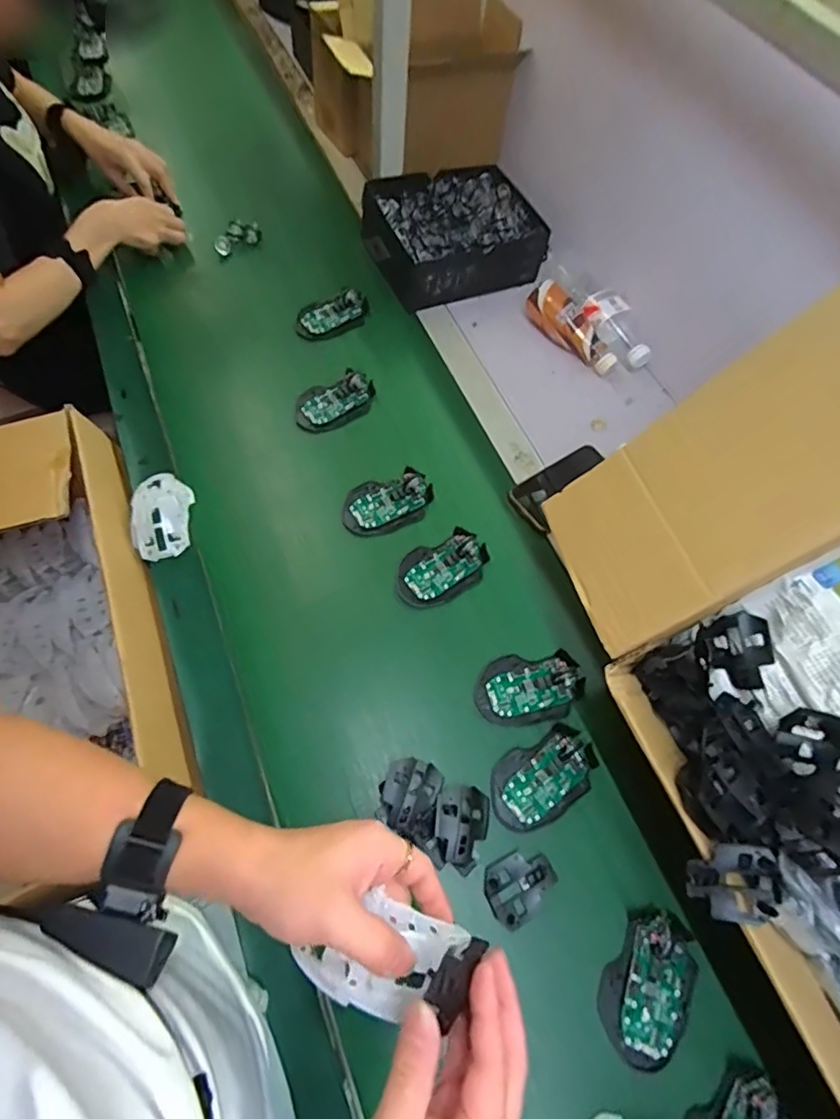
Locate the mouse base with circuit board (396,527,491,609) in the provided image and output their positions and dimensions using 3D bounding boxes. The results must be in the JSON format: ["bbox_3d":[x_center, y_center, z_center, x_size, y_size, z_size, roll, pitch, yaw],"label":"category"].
[{"bbox_3d":[0.027,0.010,0.665,0.112,0.028,0.070,-30,67,-19],"label":"mouse base with circuit board"}]

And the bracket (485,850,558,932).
[{"bbox_3d":[0.094,0.302,0.526,0.065,0.009,0.054,-22,65,-16],"label":"bracket"}]

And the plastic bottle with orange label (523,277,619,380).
[{"bbox_3d":[0.225,-0.339,0.844,0.163,0.054,0.050,47,67,3],"label":"plastic bottle with orange label"}]

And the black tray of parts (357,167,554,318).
[{"bbox_3d":[0.048,-0.500,0.885,0.263,0.096,0.197,-25,65,-17],"label":"black tray of parts"}]

